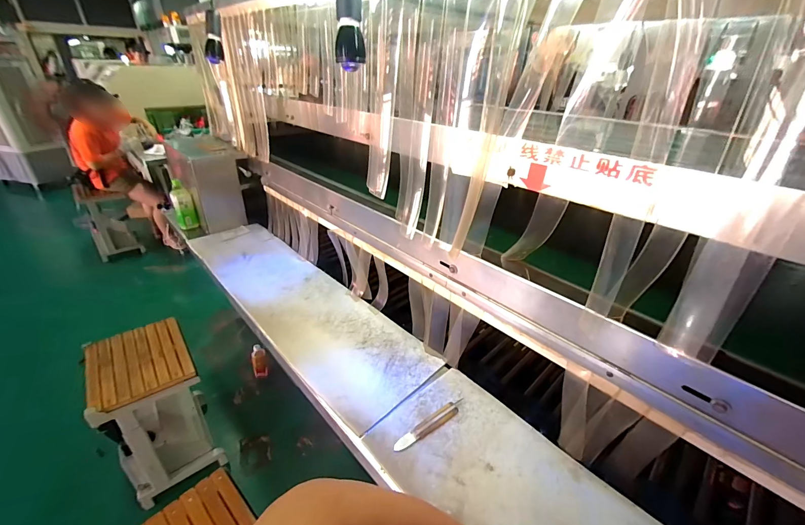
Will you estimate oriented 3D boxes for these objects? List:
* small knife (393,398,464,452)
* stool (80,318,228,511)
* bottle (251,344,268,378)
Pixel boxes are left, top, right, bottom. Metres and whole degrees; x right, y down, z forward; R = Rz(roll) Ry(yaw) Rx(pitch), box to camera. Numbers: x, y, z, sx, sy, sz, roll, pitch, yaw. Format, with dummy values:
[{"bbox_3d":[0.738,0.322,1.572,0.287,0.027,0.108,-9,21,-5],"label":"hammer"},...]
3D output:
[{"bbox_3d":[0.062,0.345,0.725,0.184,0.012,0.029,-20,37,-32],"label":"small knife"},{"bbox_3d":[-0.910,0.535,1.280,0.288,0.495,0.381,-18,36,-30],"label":"stool"},{"bbox_3d":[-0.741,0.513,1.750,0.061,0.171,0.069,-7,32,-15],"label":"bottle"}]

